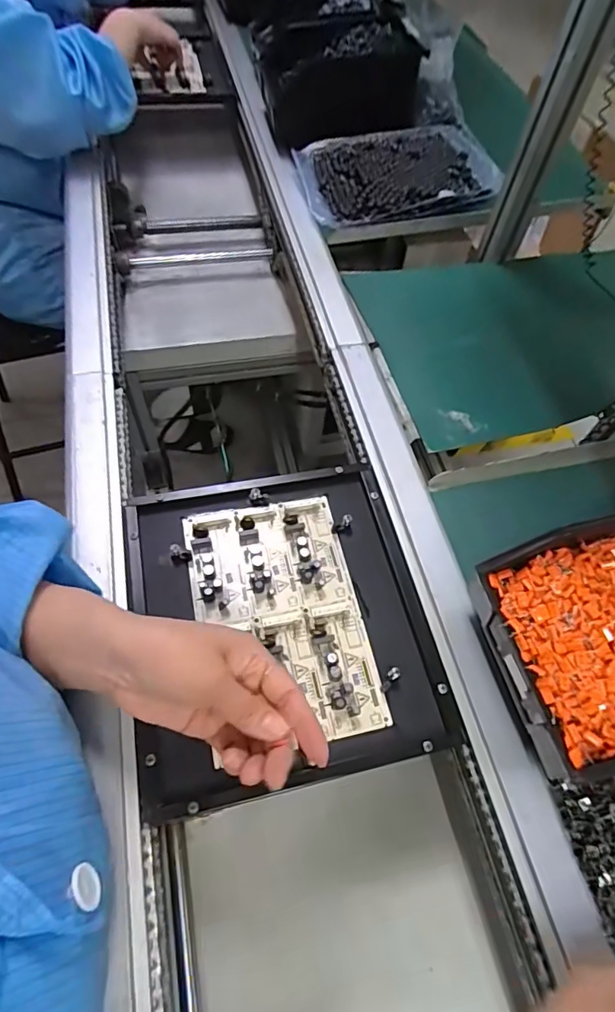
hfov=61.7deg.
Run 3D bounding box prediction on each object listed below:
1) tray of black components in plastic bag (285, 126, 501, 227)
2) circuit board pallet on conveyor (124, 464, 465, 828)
[{"bbox_3d":[0.137,-0.505,0.780,0.305,0.035,0.188,-15,59,-13],"label":"tray of black components in plastic bag"},{"bbox_3d":[-0.023,0.088,0.428,0.235,0.013,0.255,-11,61,-9],"label":"circuit board pallet on conveyor"}]

